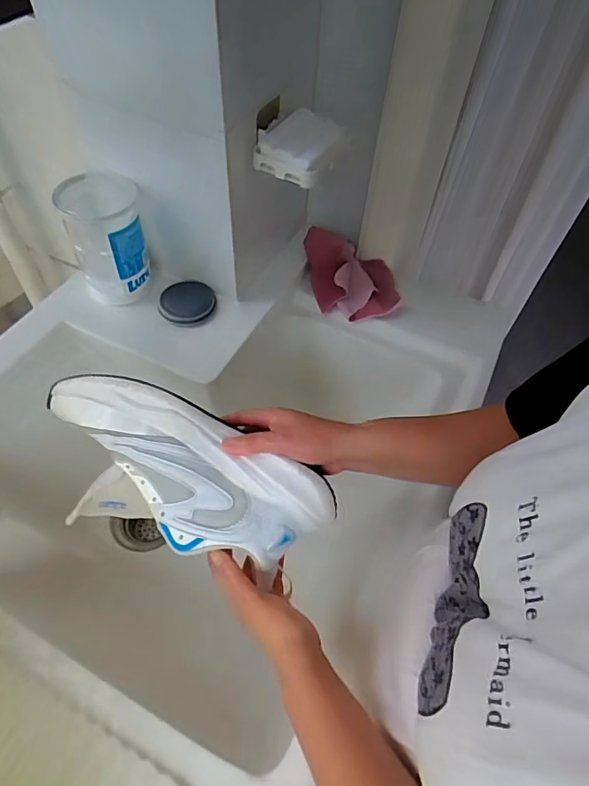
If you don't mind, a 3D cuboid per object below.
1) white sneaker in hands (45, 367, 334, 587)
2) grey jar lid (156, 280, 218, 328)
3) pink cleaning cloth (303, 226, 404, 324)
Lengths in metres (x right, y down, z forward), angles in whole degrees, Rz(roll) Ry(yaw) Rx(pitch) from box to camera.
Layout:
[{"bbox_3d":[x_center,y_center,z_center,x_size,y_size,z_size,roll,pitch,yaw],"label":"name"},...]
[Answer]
[{"bbox_3d":[-0.102,0.080,0.452,0.268,0.086,0.109,28,55,-5],"label":"white sneaker in hands"},{"bbox_3d":[-0.159,-0.135,0.717,0.084,0.021,0.078,1,54,-2],"label":"grey jar lid"},{"bbox_3d":[0.093,-0.194,0.788,0.134,0.034,0.160,-8,75,-14],"label":"pink cleaning cloth"}]

